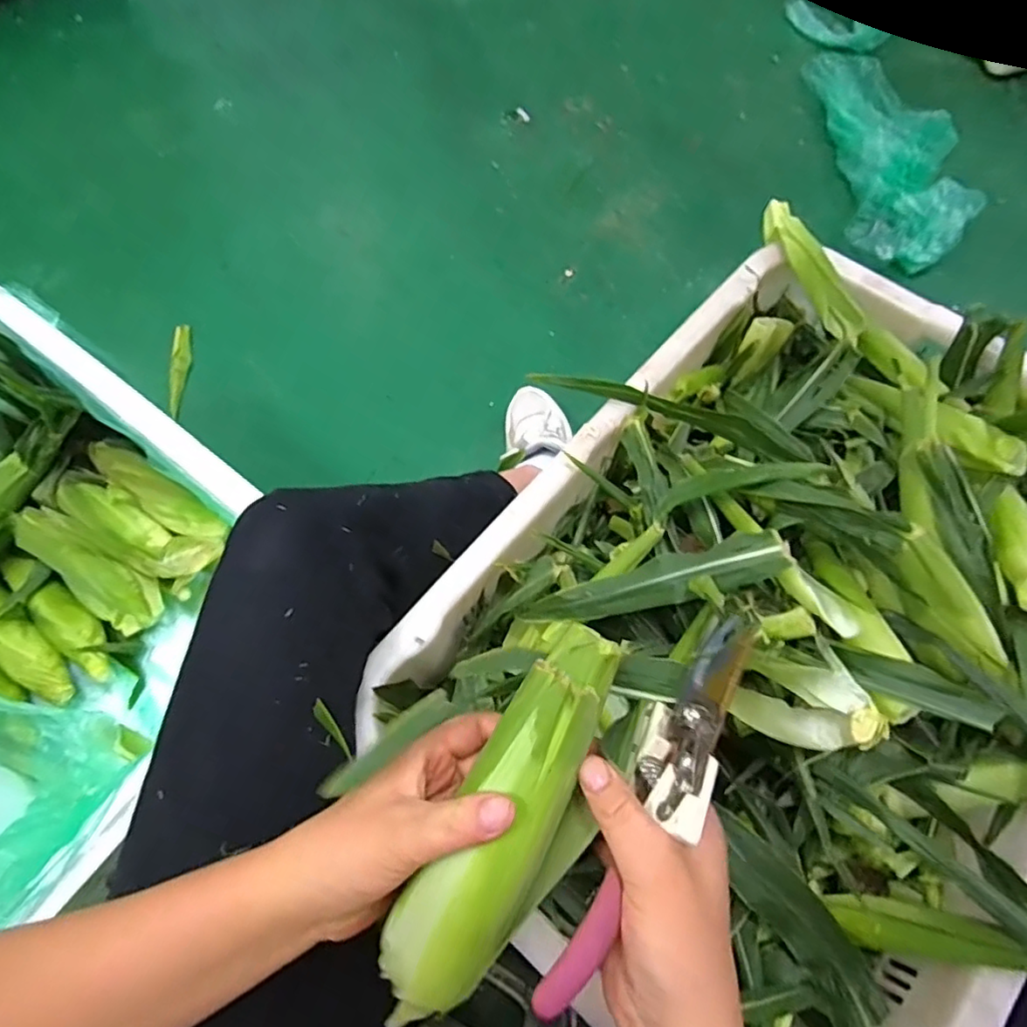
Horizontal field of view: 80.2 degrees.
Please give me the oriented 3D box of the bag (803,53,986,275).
[{"bbox_3d":[0.712,-0.702,1.147,0.196,0.107,0.554,-2,69,1],"label":"bag"}]

